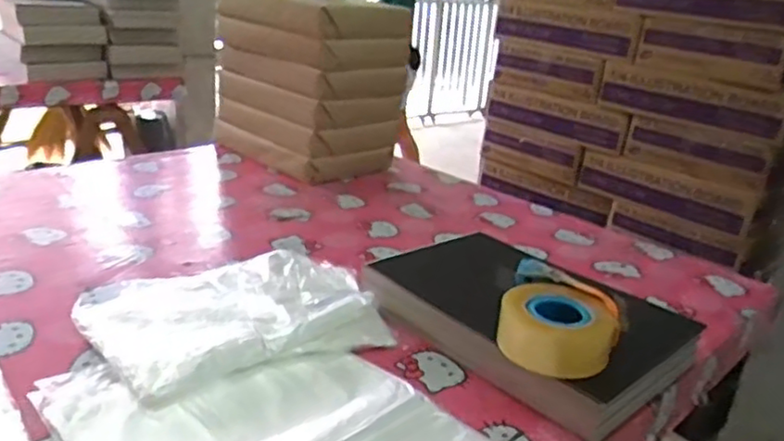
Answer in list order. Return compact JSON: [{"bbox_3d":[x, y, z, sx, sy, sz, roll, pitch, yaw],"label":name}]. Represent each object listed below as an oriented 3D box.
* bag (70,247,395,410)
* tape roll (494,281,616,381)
[{"bbox_3d":[-0.198,0.118,0.869,0.357,0.039,0.256,-8,25,-32],"label":"bag"},{"bbox_3d":[0.195,0.123,0.785,0.133,0.063,0.122,12,22,16],"label":"tape roll"}]

